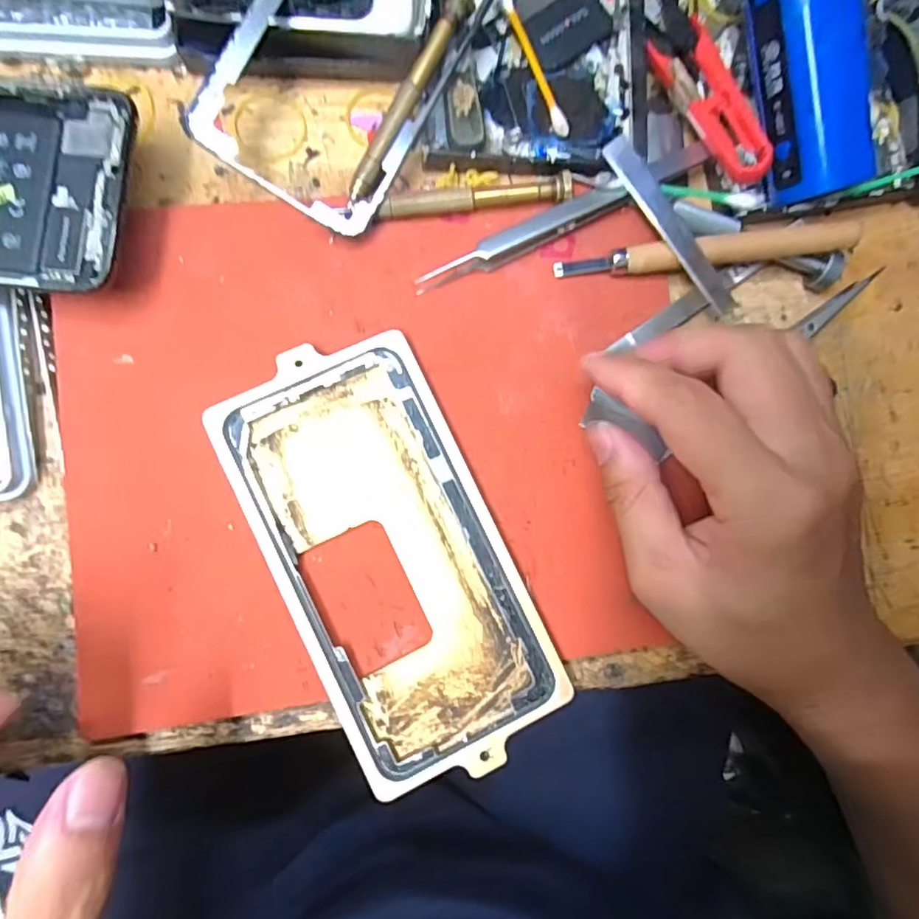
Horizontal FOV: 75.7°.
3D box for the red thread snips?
[{"bbox_3d":[0.107,-0.150,0.248,0.022,0.012,0.077,-22,77,-8],"label":"red thread snips"}]

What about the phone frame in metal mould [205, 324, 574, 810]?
[{"bbox_3d":[-0.026,0.037,0.234,0.087,0.013,0.165,-25,90,-8],"label":"phone frame in metal mould"}]

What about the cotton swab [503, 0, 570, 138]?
[{"bbox_3d":[0.032,-0.171,0.257,0.006,0.006,0.066,-24,89,-8],"label":"cotton swab"}]

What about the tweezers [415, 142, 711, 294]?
[{"bbox_3d":[0.046,-0.104,0.250,0.138,0.015,0.011,-28,90,-8],"label":"tweezers"}]

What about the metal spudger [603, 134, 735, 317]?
[{"bbox_3d":[0.088,-0.097,0.246,0.011,0.004,0.084,-36,93,1],"label":"metal spudger"}]

